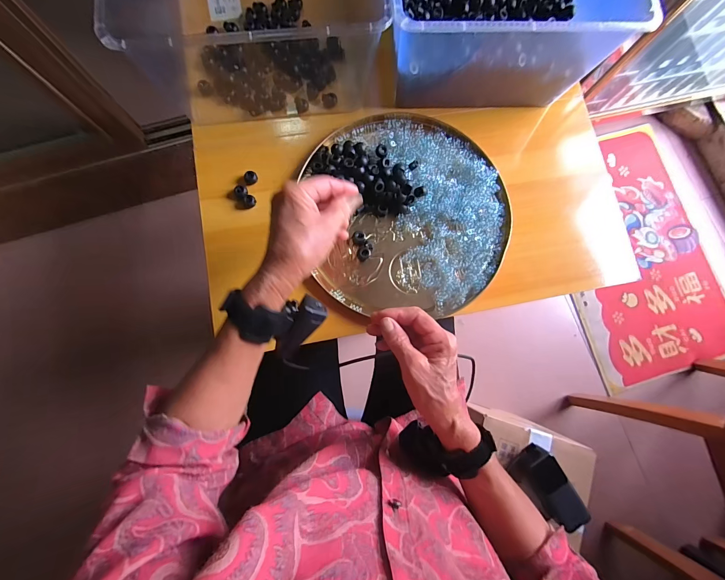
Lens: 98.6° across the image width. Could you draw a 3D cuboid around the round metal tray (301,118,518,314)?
[{"bbox_3d":[0.067,-0.113,0.429,0.262,0.028,0.286,-9,83,-6],"label":"round metal tray"}]

